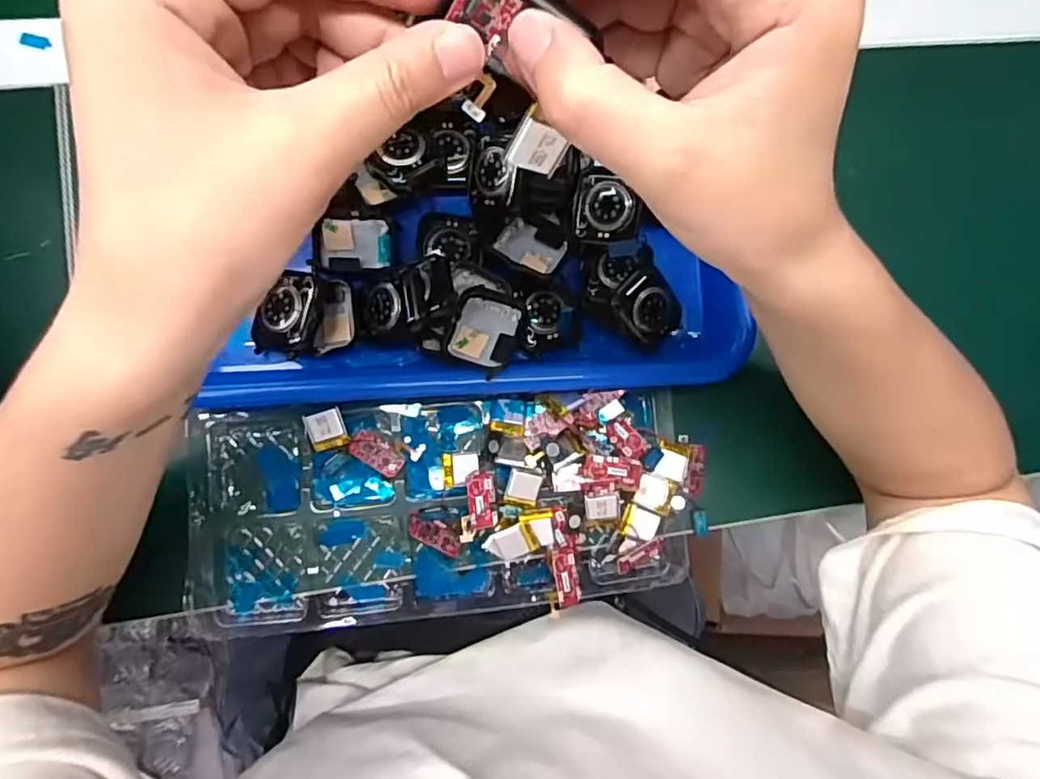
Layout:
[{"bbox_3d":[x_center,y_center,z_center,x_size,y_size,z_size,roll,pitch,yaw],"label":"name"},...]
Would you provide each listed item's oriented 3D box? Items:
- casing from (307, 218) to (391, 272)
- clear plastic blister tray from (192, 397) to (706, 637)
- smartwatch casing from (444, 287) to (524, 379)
[{"bbox_3d":[-0.088,-0.077,0.324,0.039,0.012,0.031,2,83,-7],"label":"casing"},{"bbox_3d":[-0.039,0.064,0.328,0.258,0.030,0.114,-3,83,-7],"label":"clear plastic blister tray"},{"bbox_3d":[-0.018,-0.030,0.311,0.034,0.009,0.044,12,71,10],"label":"smartwatch casing"}]

